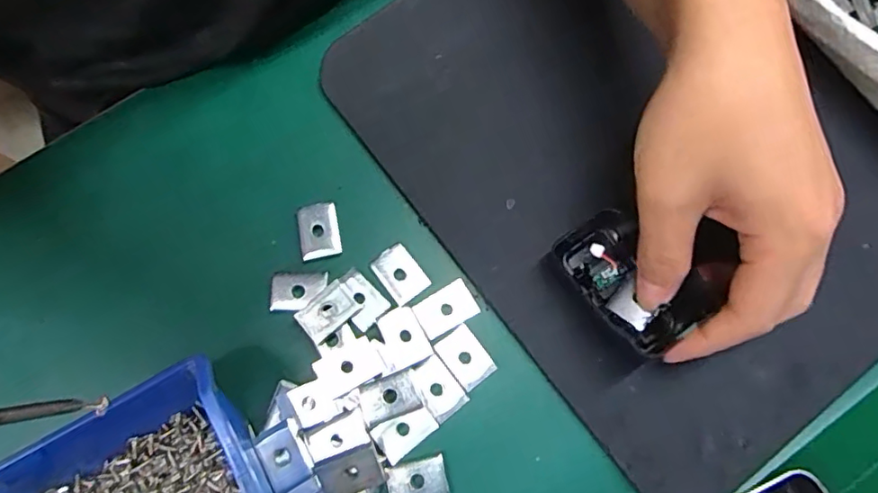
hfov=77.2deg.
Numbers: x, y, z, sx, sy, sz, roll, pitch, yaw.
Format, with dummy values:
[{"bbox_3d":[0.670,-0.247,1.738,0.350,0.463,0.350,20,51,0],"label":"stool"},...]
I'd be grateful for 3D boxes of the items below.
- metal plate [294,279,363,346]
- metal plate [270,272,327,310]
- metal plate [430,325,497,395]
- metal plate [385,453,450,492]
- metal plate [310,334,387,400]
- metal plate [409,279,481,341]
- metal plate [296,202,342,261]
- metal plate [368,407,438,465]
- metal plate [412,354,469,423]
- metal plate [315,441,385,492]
[{"bbox_3d":[-0.055,0.032,0.272,0.029,0.005,0.019,-39,79,-8],"label":"metal plate"},{"bbox_3d":[-0.071,0.023,0.276,0.028,0.004,0.018,0,76,1],"label":"metal plate"},{"bbox_3d":[0.012,0.054,0.266,0.019,0.004,0.028,-36,78,-7],"label":"metal plate"},{"bbox_3d":[-0.010,0.110,0.255,0.027,0.004,0.019,-15,77,-2],"label":"metal plate"},{"bbox_3d":[-0.043,0.057,0.263,0.030,0.007,0.020,-29,80,-13],"label":"metal plate"},{"bbox_3d":[0.003,0.031,0.272,0.029,0.004,0.020,-30,78,-6],"label":"metal plate"},{"bbox_3d":[-0.062,-0.008,0.283,0.020,0.004,0.028,-11,77,-1],"label":"metal plate"},{"bbox_3d":[-0.016,0.087,0.259,0.028,0.004,0.018,-35,78,-7],"label":"metal plate"},{"bbox_3d":[-0.001,0.068,0.263,0.019,0.004,0.028,-37,78,-7],"label":"metal plate"},{"bbox_3d":[-0.041,0.104,0.252,0.028,0.009,0.021,-19,88,-9],"label":"metal plate"}]

